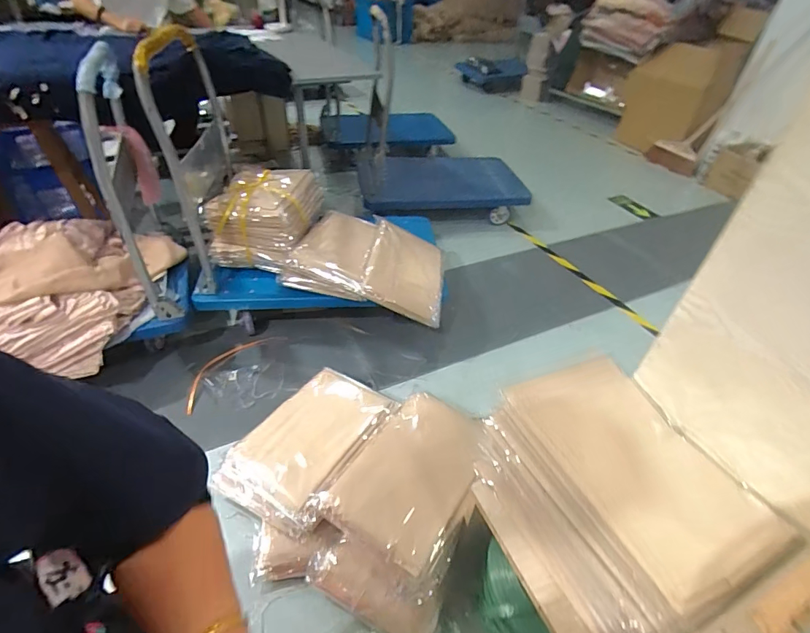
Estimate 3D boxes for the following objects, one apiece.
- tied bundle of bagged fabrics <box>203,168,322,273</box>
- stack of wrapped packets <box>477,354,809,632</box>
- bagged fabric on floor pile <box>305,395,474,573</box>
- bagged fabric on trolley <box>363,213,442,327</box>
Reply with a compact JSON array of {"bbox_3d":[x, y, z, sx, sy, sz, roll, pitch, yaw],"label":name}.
[{"bbox_3d":[-0.479,-0.361,1.515,0.275,0.216,0.396,7,41,3],"label":"tied bundle of bagged fabrics"},{"bbox_3d":[0.338,0.289,0.722,0.294,0.190,0.381,-13,44,-19],"label":"stack of wrapped packets"},{"bbox_3d":[0.008,0.357,1.007,0.281,0.061,0.383,25,46,23],"label":"bagged fabric on floor pile"},{"bbox_3d":[-0.001,-0.155,1.473,0.271,0.075,0.363,16,51,-12],"label":"bagged fabric on trolley"}]

